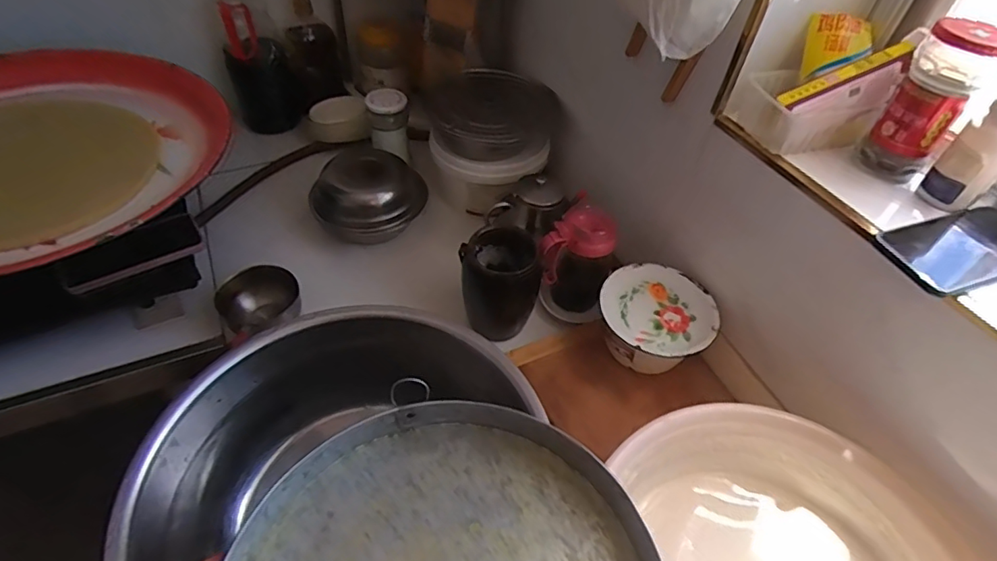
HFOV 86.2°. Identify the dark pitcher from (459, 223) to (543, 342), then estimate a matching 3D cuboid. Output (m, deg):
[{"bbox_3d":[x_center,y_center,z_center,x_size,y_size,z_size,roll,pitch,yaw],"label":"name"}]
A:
[{"bbox_3d":[-0.001,-0.001,0.753,0.108,0.128,0.110,3,48,-3],"label":"dark pitcher"}]

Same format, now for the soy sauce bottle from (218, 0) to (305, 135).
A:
[{"bbox_3d":[-0.444,-0.412,0.990,0.119,0.265,0.121,-17,52,-19],"label":"soy sauce bottle"}]

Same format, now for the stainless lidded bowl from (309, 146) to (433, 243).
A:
[{"bbox_3d":[-0.213,-0.154,0.876,0.160,0.103,0.158,3,48,-3],"label":"stainless lidded bowl"}]

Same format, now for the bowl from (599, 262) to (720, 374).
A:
[{"bbox_3d":[0.204,0.059,0.712,0.143,0.081,0.140,3,48,-3],"label":"bowl"}]

